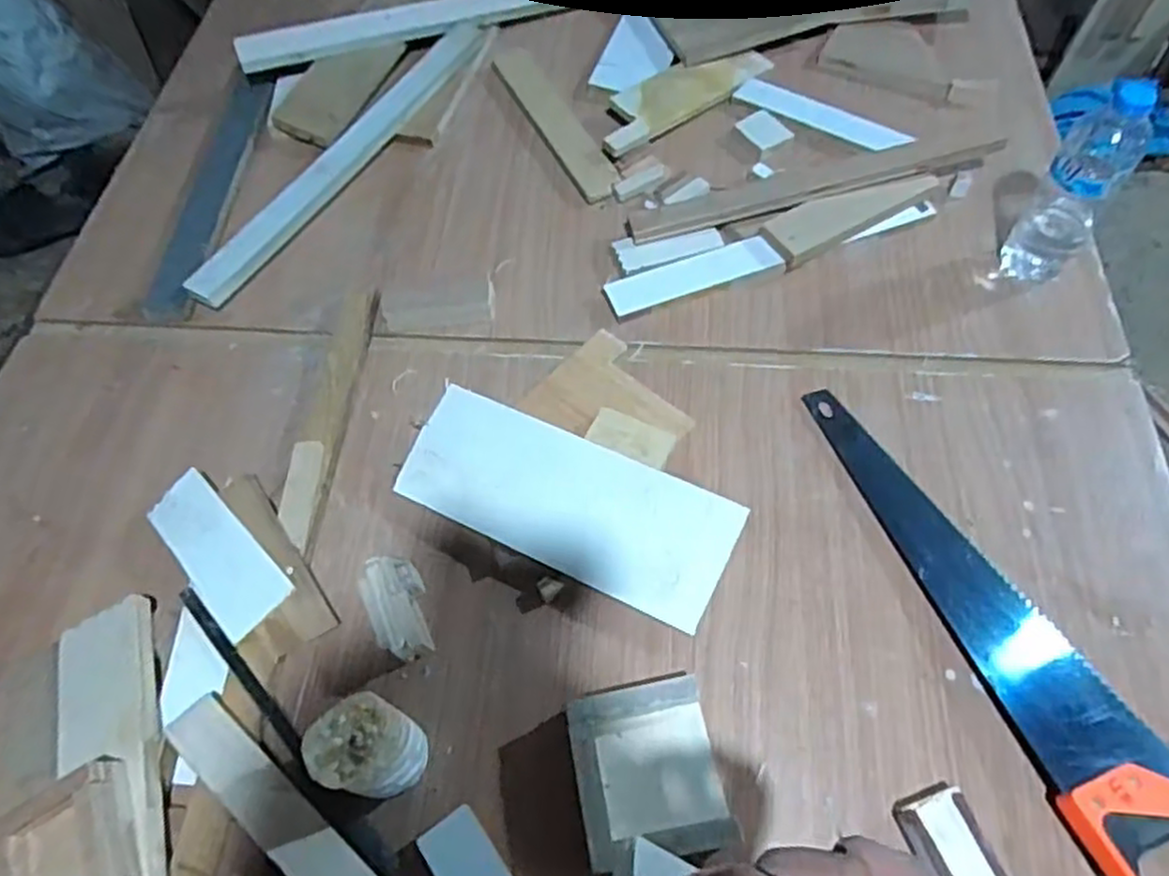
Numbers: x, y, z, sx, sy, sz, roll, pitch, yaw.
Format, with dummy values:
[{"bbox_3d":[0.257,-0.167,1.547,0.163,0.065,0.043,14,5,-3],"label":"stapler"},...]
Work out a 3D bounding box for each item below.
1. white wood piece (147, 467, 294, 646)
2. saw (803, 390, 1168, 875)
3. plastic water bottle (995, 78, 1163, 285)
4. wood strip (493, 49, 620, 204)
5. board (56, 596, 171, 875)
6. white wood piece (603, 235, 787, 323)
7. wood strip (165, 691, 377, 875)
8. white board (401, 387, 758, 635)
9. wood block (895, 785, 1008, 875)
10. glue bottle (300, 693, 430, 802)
[{"bbox_3d":[-0.334,0.105,0.677,0.168,0.011,0.070,40,81,20],"label":"white wood piece"},{"bbox_3d":[0.352,0.152,0.626,0.118,0.038,0.530,-22,61,-9],"label":"saw"},{"bbox_3d":[0.498,-0.253,0.751,0.068,0.202,0.086,32,67,19],"label":"plastic water bottle"},{"bbox_3d":[-0.040,-0.418,0.977,0.055,0.008,0.309,-24,62,-10],"label":"wood strip"},{"bbox_3d":[-0.370,0.280,0.576,0.082,0.022,0.322,-20,61,-5],"label":"board"},{"bbox_3d":[0.121,-0.180,0.831,0.198,0.019,0.047,-19,61,-8],"label":"white wood piece"},{"bbox_3d":[-0.240,0.288,0.574,0.224,0.015,0.043,36,68,21],"label":"wood strip"},{"bbox_3d":[-0.020,0.055,0.680,0.308,0.010,0.118,23,79,15],"label":"white board"},{"bbox_3d":[0.275,0.315,0.541,0.054,0.025,0.108,-18,61,-7],"label":"wood block"},{"bbox_3d":[-0.159,0.235,0.563,0.060,0.104,0.062,22,64,15],"label":"glue bottle"}]

